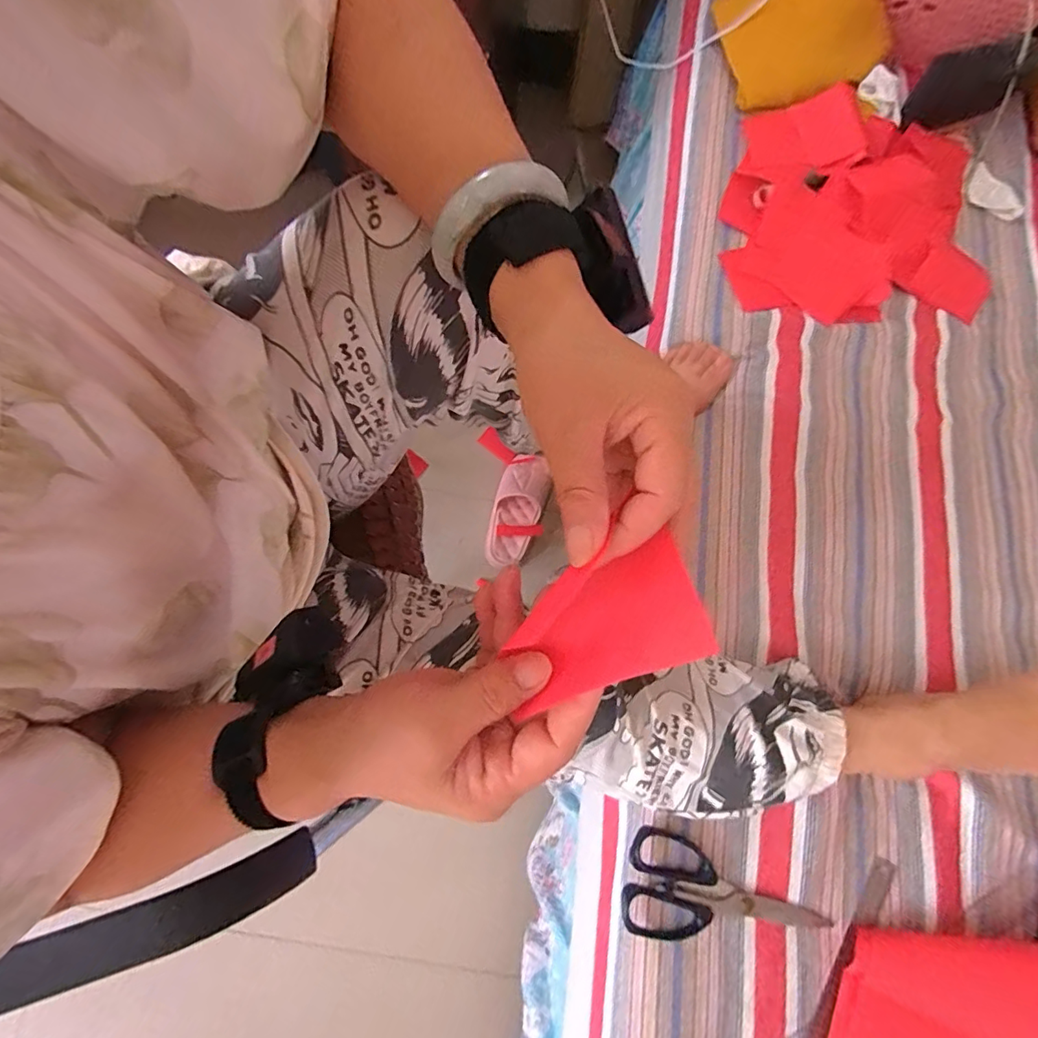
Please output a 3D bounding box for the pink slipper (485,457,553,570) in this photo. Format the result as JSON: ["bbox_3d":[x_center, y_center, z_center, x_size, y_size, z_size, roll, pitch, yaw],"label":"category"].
[{"bbox_3d":[-0.003,-0.020,0.984,0.097,0.095,0.227,19,78,1],"label":"pink slipper"}]

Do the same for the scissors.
[{"bbox_3d":[0.184,0.340,0.436,0.178,0.011,0.081,16,78,2],"label":"scissors"}]

